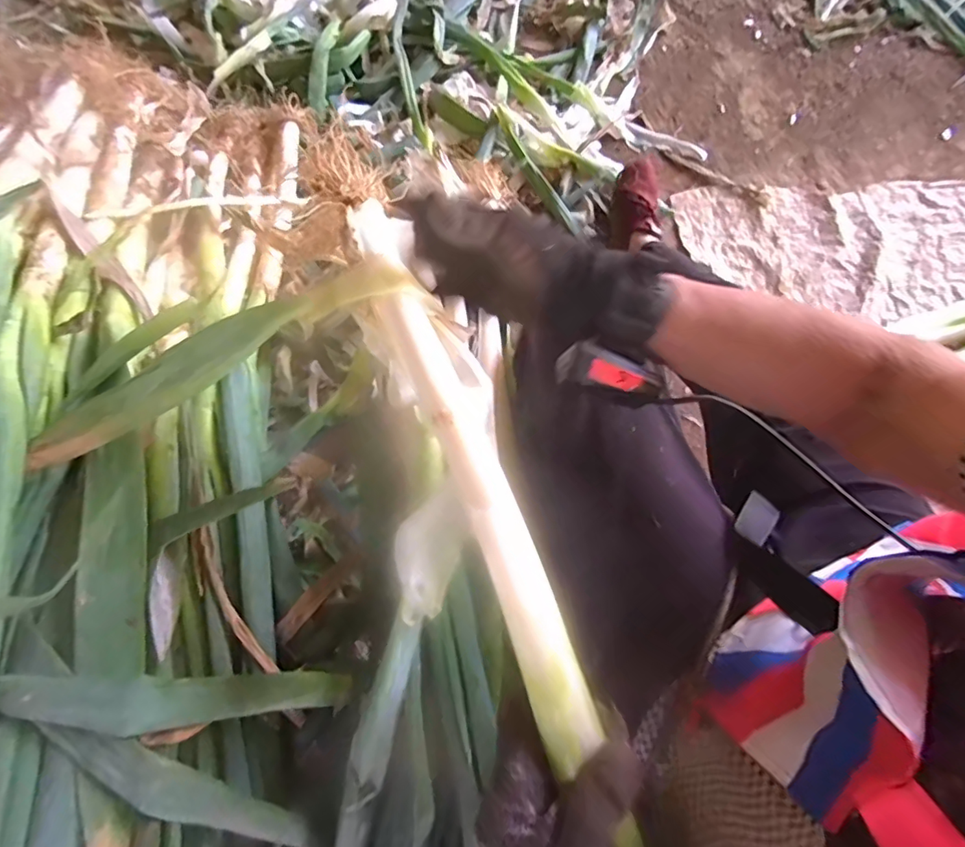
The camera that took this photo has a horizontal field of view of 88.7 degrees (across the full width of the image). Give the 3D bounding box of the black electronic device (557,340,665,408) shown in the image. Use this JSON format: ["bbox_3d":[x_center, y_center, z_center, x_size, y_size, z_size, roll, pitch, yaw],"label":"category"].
[{"bbox_3d":[0.090,-0.032,0.341,0.078,0.015,0.031,16,71,-9],"label":"black electronic device"}]

